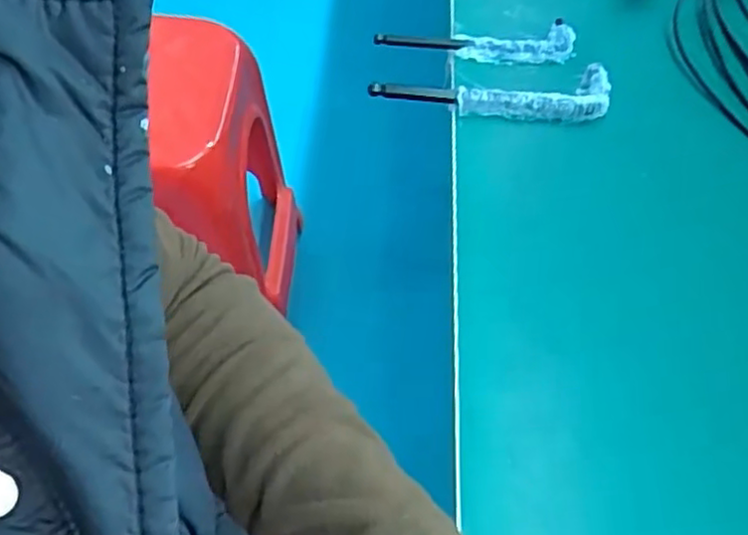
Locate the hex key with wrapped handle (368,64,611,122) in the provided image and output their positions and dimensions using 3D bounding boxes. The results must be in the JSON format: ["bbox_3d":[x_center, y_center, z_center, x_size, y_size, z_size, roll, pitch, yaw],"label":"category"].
[{"bbox_3d":[0.089,-0.132,0.512,0.178,0.016,0.040,-1,55,-5],"label":"hex key with wrapped handle"}]

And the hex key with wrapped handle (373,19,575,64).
[{"bbox_3d":[0.083,-0.179,0.547,0.163,0.020,0.037,-5,55,-8],"label":"hex key with wrapped handle"}]

